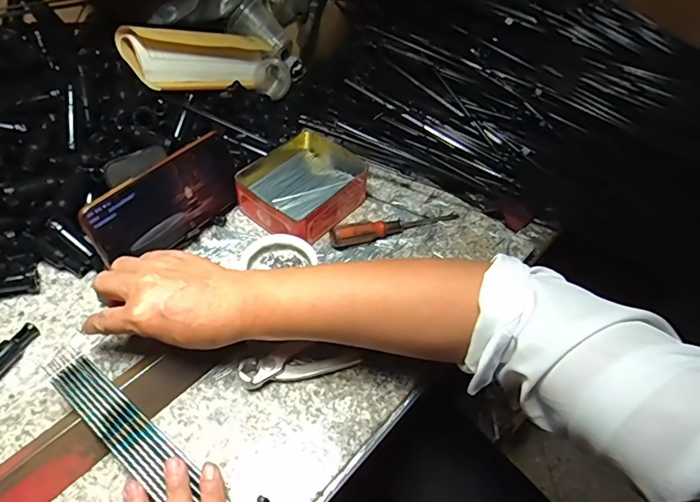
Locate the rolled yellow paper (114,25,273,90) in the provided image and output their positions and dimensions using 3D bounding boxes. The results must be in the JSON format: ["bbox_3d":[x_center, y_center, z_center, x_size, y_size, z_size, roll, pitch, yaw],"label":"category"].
[{"bbox_3d":[-0.173,-0.243,0.611,0.065,0.057,0.214,34,35,21],"label":"rolled yellow paper"}]

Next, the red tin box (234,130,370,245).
[{"bbox_3d":[-0.053,-0.074,0.534,0.107,0.040,0.127,32,56,20],"label":"red tin box"}]

